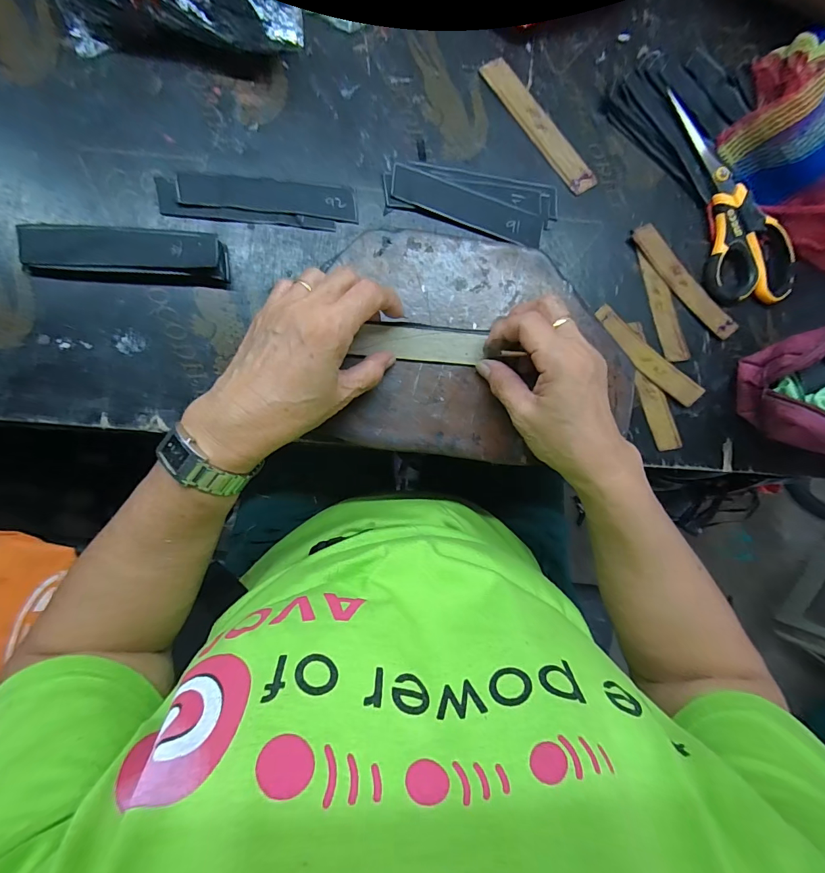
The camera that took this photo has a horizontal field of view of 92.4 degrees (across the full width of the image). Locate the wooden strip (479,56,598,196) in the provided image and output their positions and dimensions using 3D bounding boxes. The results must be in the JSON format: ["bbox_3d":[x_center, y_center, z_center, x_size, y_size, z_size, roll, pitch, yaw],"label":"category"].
[{"bbox_3d":[0.111,-0.269,0.343,0.026,0.004,0.133,-41,95,-5],"label":"wooden strip"}]

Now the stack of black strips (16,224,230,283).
[{"bbox_3d":[-0.213,-0.136,0.293,0.139,0.016,0.034,-1,91,-7],"label":"stack of black strips"}]

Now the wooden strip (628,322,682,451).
[{"bbox_3d":[0.214,-0.044,0.355,0.024,0.004,0.117,-19,93,-7],"label":"wooden strip"}]

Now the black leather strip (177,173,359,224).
[{"bbox_3d":[-0.112,-0.189,0.312,0.133,0.004,0.026,1,90,-7],"label":"black leather strip"}]

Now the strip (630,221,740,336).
[{"bbox_3d":[0.246,-0.139,0.357,0.025,0.005,0.126,-42,92,-5],"label":"strip"}]

